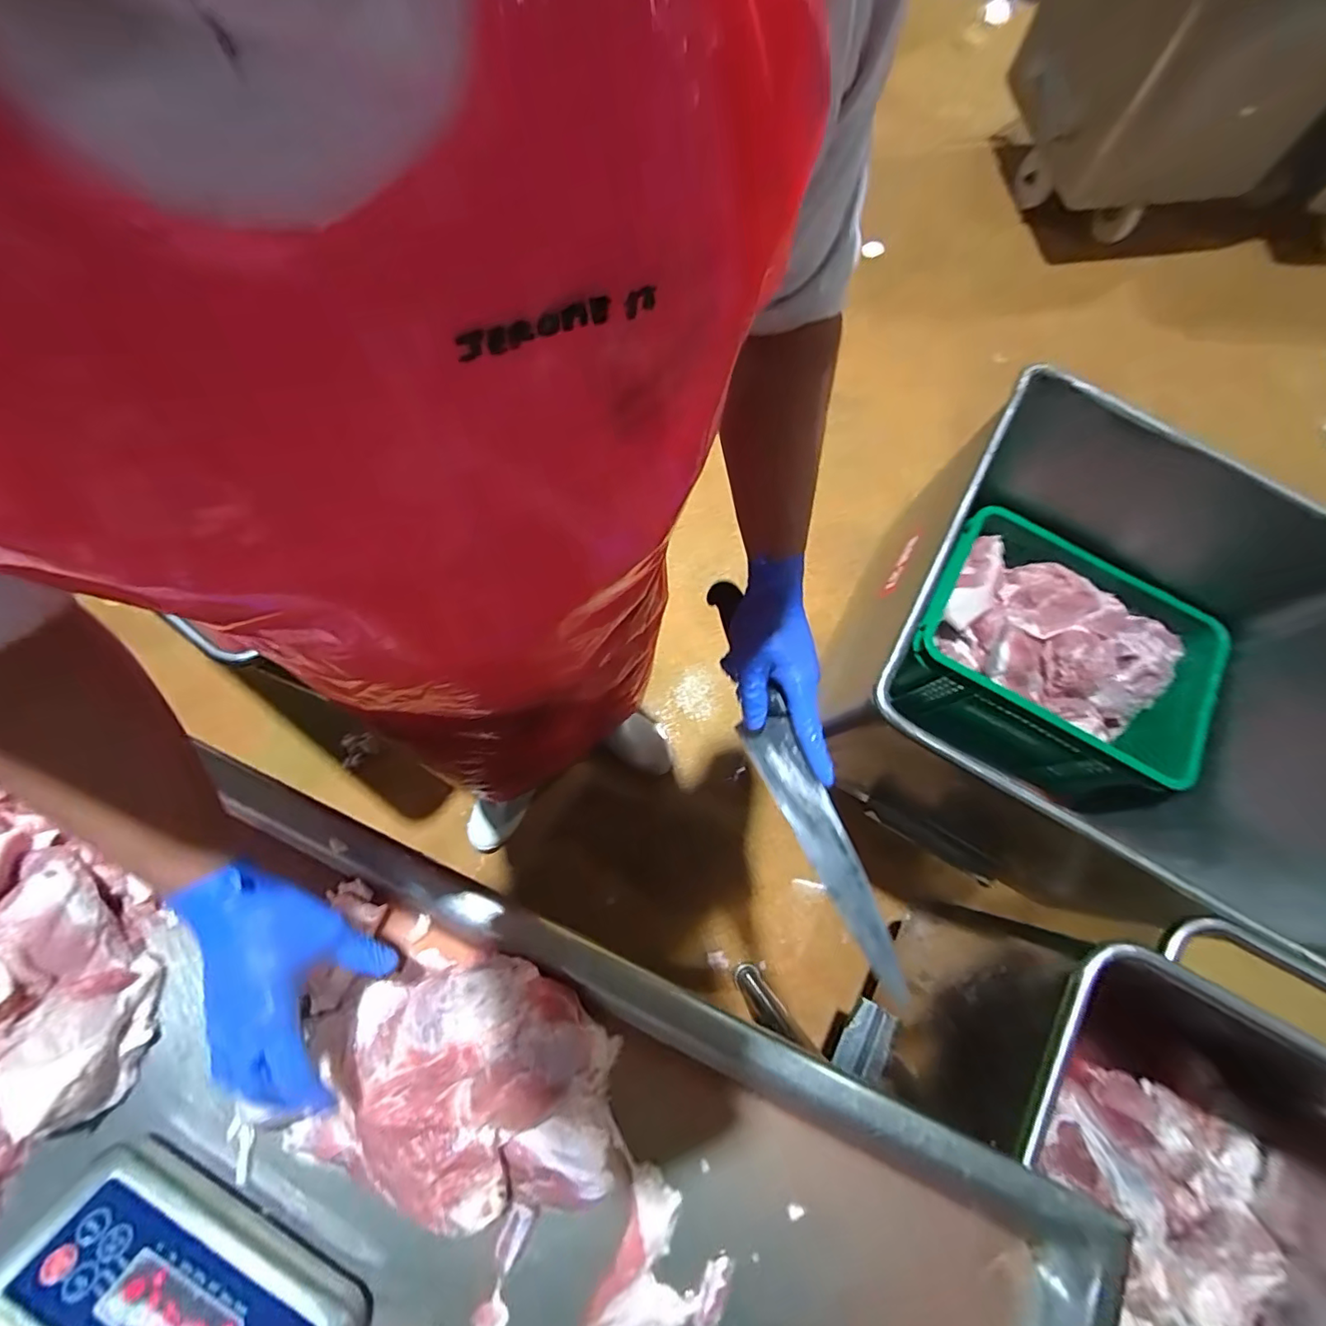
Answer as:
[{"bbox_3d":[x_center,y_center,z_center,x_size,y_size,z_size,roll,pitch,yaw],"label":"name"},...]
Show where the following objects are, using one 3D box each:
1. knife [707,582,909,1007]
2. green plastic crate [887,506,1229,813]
[{"bbox_3d":[0.103,0.088,0.460,0.041,0.029,0.345,-20,71,-7],"label":"knife"},{"bbox_3d":[0.751,-0.001,1.097,0.522,0.217,0.399,25,74,7],"label":"green plastic crate"}]

